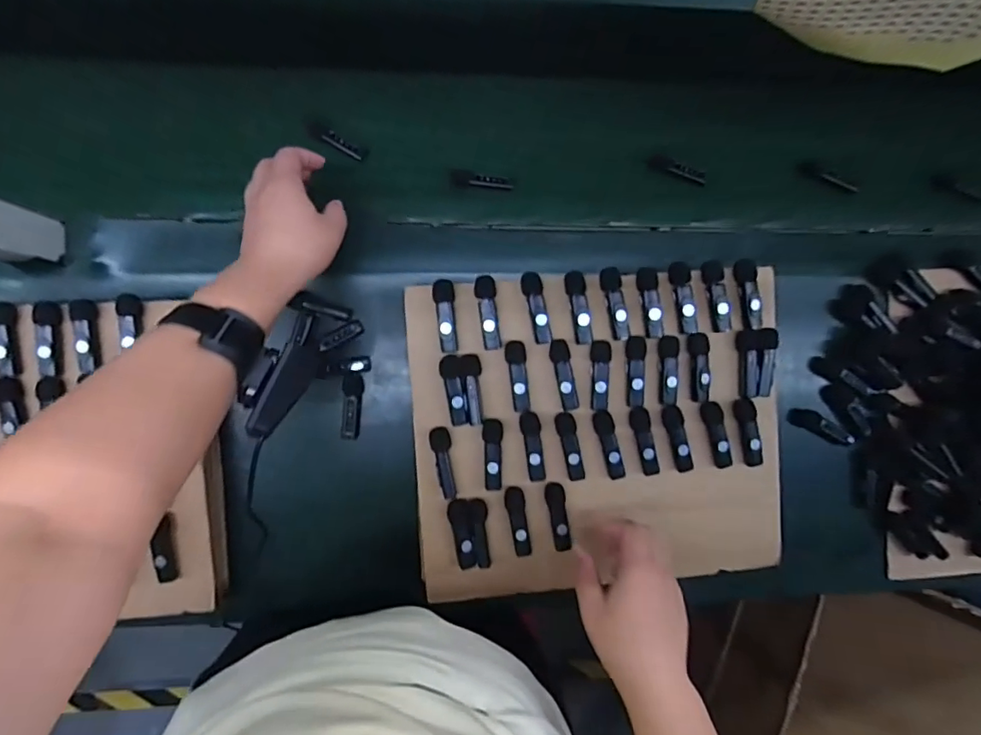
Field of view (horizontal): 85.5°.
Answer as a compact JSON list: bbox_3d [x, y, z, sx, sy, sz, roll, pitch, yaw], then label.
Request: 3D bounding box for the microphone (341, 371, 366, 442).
[{"bbox_3d":[-0.142,0.039,0.547,0.021,0.019,0.068,2,83,-6],"label":"microphone"}]

